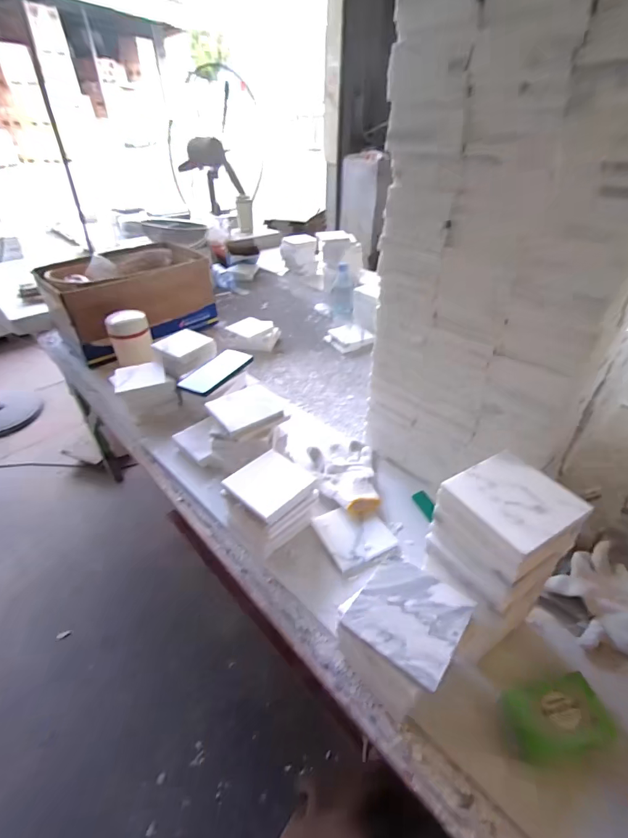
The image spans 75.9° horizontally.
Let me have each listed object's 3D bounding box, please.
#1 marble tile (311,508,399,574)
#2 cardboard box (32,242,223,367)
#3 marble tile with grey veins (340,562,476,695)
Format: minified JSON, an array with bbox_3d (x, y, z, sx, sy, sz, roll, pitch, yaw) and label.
[{"bbox_3d":[0.064,0.177,0.626,0.101,0.013,0.103,-16,40,-23],"label":"marble tile"},{"bbox_3d":[-0.540,-0.360,1.197,0.415,0.200,0.275,-29,46,-35],"label":"cardboard box"},{"bbox_3d":[0.095,0.192,0.400,0.098,0.007,0.098,26,43,29],"label":"marble tile with grey veins"}]

